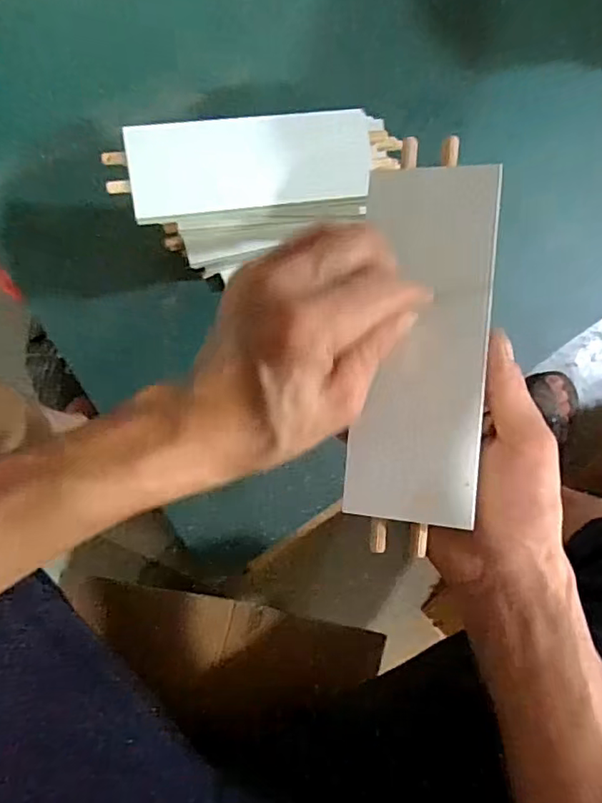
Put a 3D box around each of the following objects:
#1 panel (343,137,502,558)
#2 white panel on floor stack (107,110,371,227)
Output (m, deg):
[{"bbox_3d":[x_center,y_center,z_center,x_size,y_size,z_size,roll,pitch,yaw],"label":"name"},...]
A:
[{"bbox_3d":[0.059,-0.024,0.278,0.063,0.011,0.190,5,93,17],"label":"panel"},{"bbox_3d":[-0.041,-0.176,0.413,0.186,0.010,0.070,-9,86,-9],"label":"white panel on floor stack"}]

